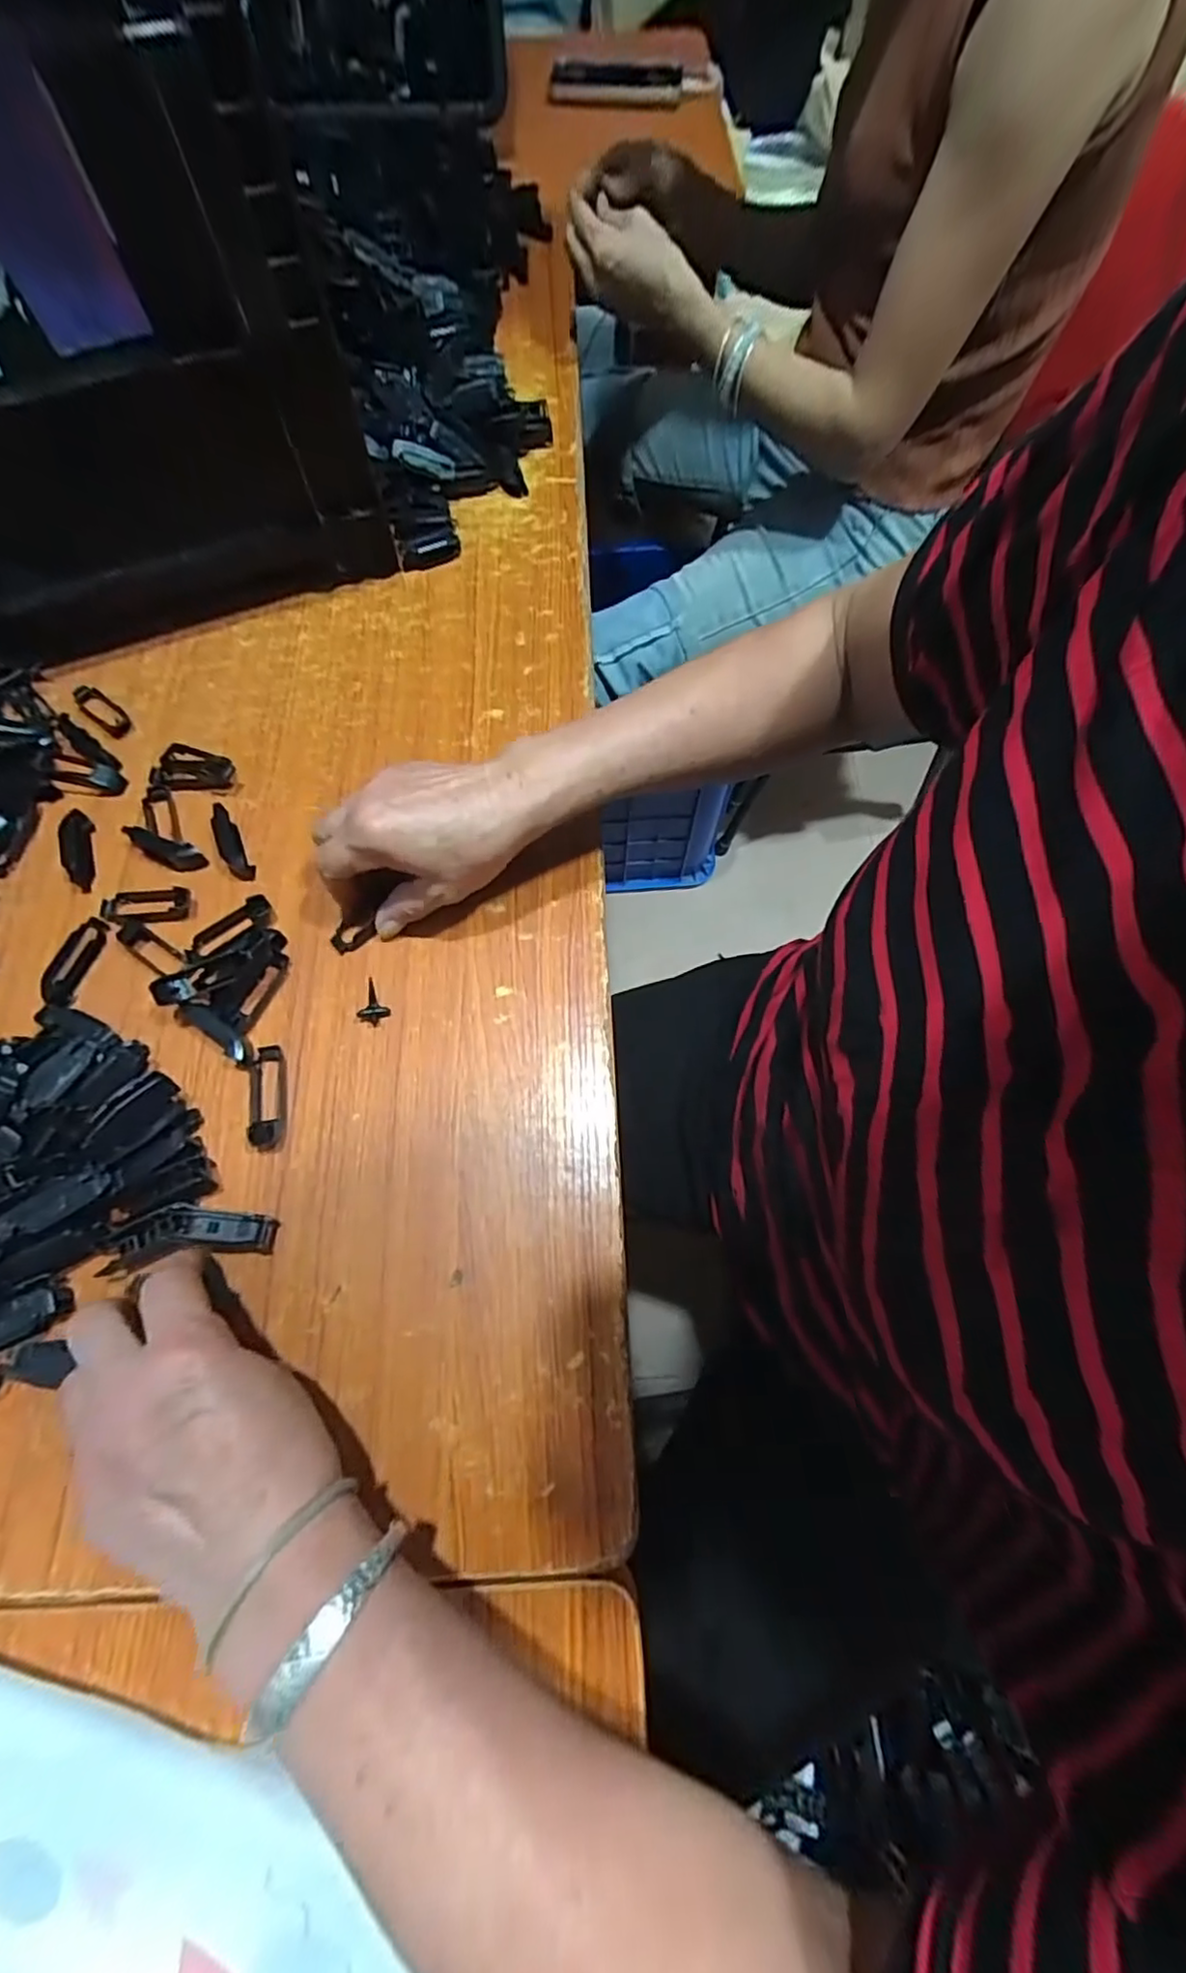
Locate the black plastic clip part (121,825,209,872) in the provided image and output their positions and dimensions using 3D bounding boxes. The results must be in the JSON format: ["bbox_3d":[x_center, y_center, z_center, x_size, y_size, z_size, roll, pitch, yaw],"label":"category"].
[{"bbox_3d":[-0.278,-0.088,0.419,0.054,0.014,0.015,20,69,7],"label":"black plastic clip part"}]

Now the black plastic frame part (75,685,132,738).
[{"bbox_3d":[-0.353,-0.199,0.465,0.053,0.005,0.020,39,72,14],"label":"black plastic frame part"}]

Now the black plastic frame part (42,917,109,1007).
[{"bbox_3d":[-0.316,-0.016,0.391,0.018,0.010,0.056,15,68,5],"label":"black plastic frame part"}]

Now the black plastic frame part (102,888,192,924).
[{"bbox_3d":[-0.281,-0.051,0.407,0.051,0.007,0.023,-3,68,-2],"label":"black plastic frame part"}]

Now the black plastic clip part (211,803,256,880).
[{"bbox_3d":[-0.238,-0.095,0.424,0.014,0.010,0.057,-28,71,-12],"label":"black plastic clip part"}]

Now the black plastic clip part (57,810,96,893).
[{"bbox_3d":[-0.334,-0.089,0.419,0.014,0.011,0.057,-18,69,-8],"label":"black plastic clip part"}]

